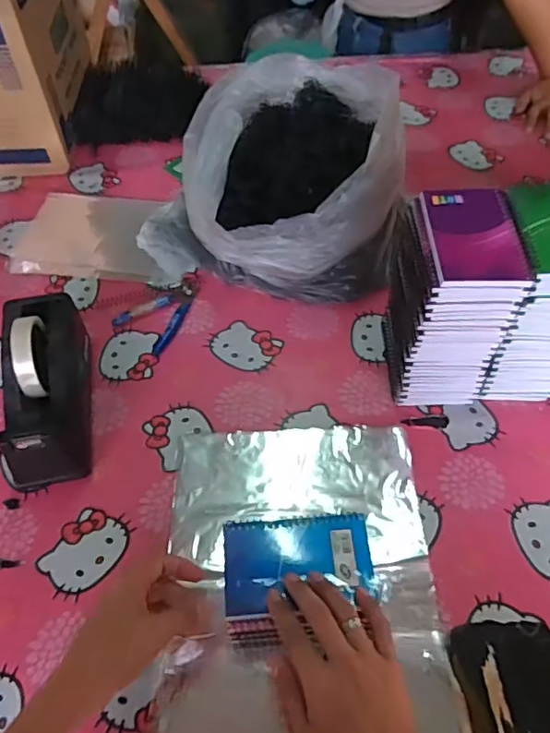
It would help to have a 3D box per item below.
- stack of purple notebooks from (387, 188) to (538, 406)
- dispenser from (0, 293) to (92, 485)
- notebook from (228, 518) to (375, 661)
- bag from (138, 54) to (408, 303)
[{"bbox_3d":[0.186,-0.064,0.617,0.096,0.208,0.126,-2,53,0],"label":"stack of purple notebooks"},{"bbox_3d":[-0.253,0.018,0.625,0.078,0.121,0.211,-8,53,-4],"label":"dispenser"},{"bbox_3d":[0.022,0.184,0.498,0.129,0.014,0.104,-4,53,-1],"label":"notebook"},{"bbox_3d":[0.026,-0.264,0.787,0.315,0.177,0.332,28,58,21],"label":"bag"}]

